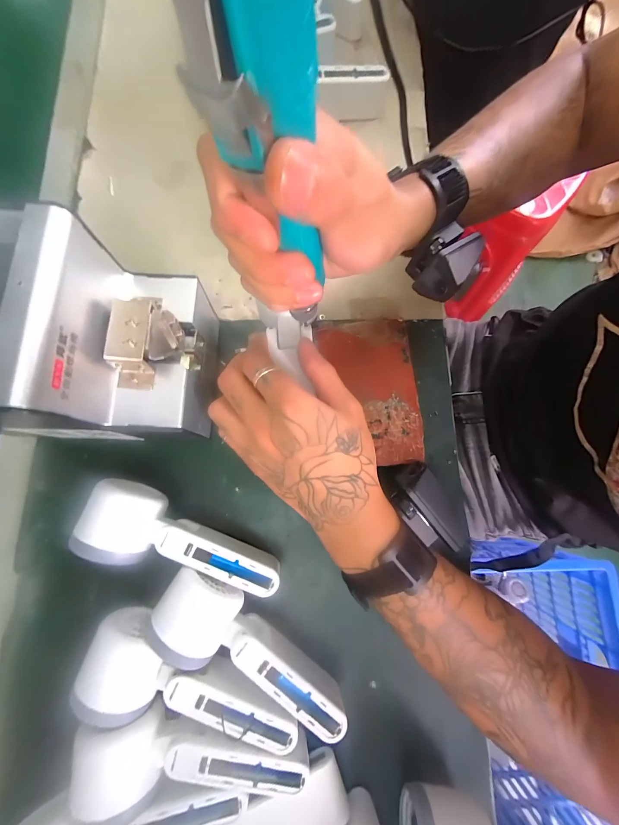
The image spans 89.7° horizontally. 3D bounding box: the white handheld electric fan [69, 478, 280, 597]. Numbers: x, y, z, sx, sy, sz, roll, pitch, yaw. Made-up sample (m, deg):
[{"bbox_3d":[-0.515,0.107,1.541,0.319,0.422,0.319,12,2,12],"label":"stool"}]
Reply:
[{"bbox_3d":[-0.101,0.105,0.261,0.158,0.057,0.057,19,79,3],"label":"white handheld electric fan"}]

